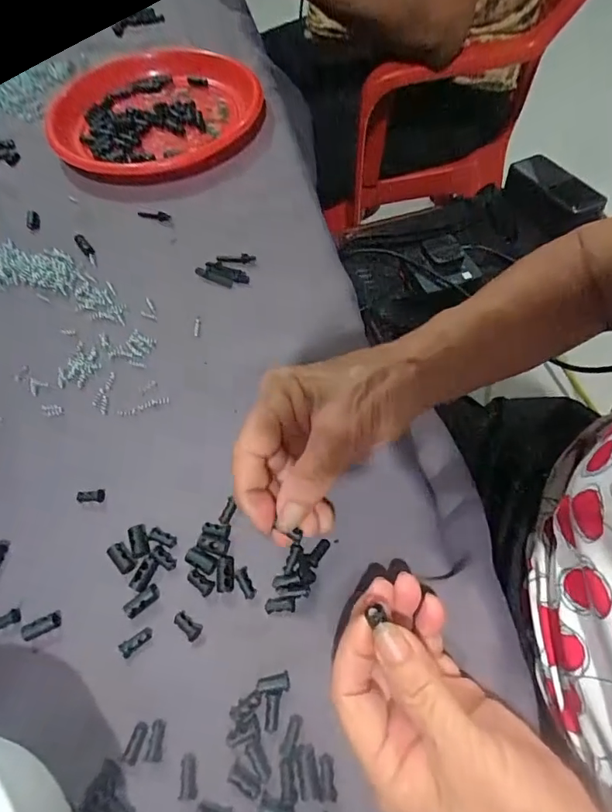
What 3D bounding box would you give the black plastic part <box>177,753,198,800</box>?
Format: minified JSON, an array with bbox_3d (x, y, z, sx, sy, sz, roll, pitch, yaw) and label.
[{"bbox_3d":[-0.057,0.180,0.231,0.008,0.004,0.018,-6,59,-2],"label":"black plastic part"}]

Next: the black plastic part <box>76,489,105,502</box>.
[{"bbox_3d":[-0.139,0.058,0.309,0.017,0.004,0.009,0,59,2],"label":"black plastic part"}]

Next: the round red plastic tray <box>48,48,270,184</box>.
[{"bbox_3d":[-0.162,-0.318,0.513,0.220,0.034,0.234,-1,59,1],"label":"round red plastic tray"}]

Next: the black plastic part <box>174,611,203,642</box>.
[{"bbox_3d":[-0.066,0.122,0.266,0.017,0.004,0.009,35,66,20],"label":"black plastic part"}]

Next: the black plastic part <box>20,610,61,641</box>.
[{"bbox_3d":[-0.150,0.124,0.270,0.021,0.005,0.009,-24,61,-12],"label":"black plastic part"}]

